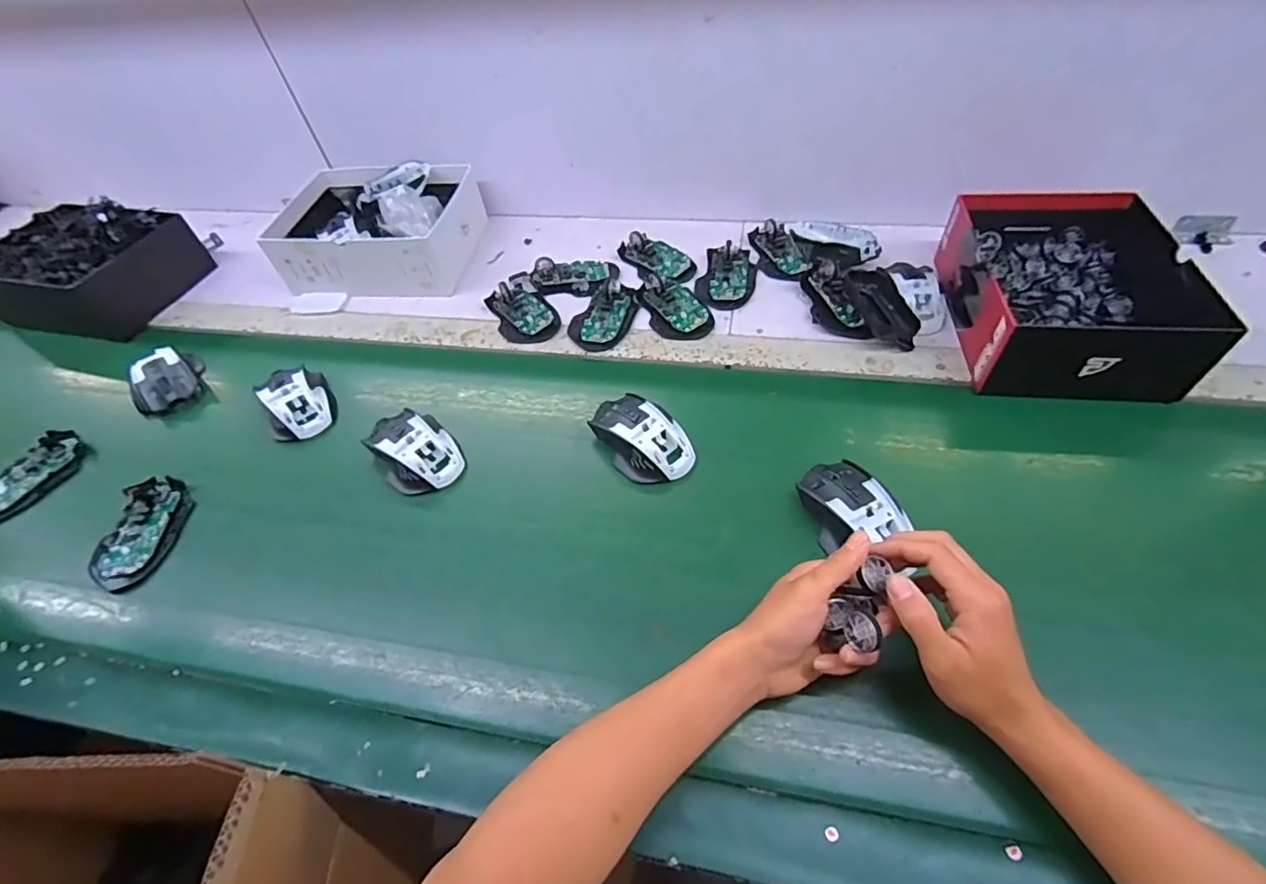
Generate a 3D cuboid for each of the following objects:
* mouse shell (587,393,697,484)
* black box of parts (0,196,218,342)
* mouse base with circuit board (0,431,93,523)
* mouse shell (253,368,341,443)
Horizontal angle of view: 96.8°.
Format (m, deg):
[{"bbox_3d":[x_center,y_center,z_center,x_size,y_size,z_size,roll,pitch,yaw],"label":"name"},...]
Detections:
[{"bbox_3d":[0.008,-0.006,0.556,0.069,0.032,0.109,-33,56,-19],"label":"mouse shell"},{"bbox_3d":[-0.776,-0.246,0.790,0.238,0.095,0.191,9,54,13],"label":"black box of parts"},{"bbox_3d":[-0.648,0.038,0.604,0.055,0.016,0.115,15,55,17],"label":"mouse base with circuit board"},{"bbox_3d":[-0.375,-0.047,0.629,0.070,0.035,0.096,-27,54,-14],"label":"mouse shell"}]

